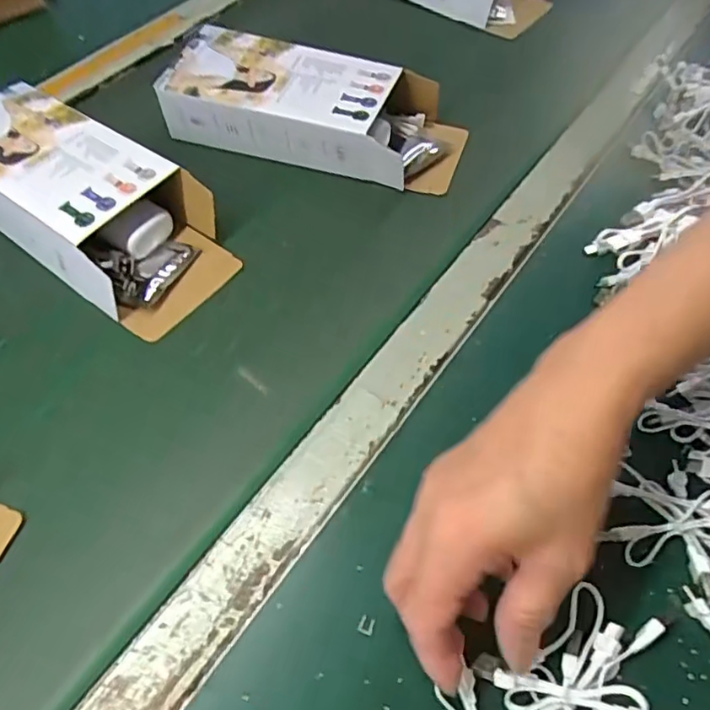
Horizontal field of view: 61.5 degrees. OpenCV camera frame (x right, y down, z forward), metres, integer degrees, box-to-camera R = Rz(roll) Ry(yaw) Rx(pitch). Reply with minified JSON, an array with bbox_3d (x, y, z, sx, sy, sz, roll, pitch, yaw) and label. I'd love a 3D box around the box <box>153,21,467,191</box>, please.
[{"bbox_3d":[-0.035,-0.214,0.517,0.252,0.060,0.098,15,63,10],"label":"box"}]

